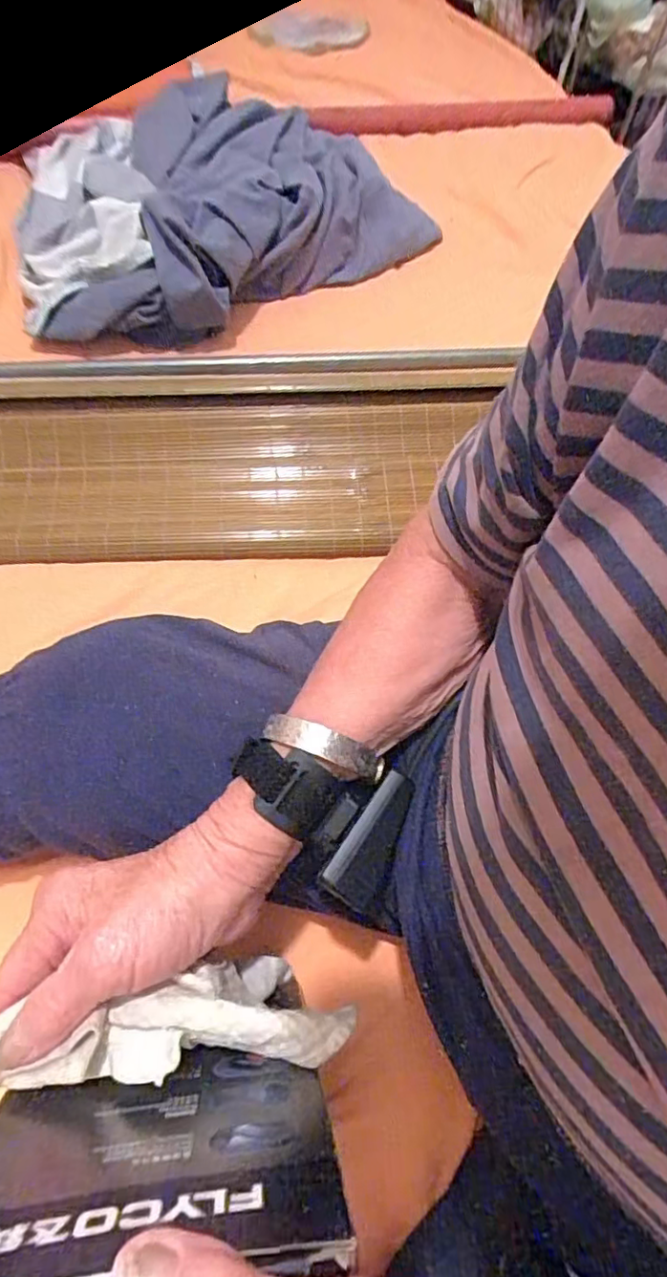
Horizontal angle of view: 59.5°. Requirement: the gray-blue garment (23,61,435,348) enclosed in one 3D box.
[{"bbox_3d":[-0.157,-0.565,0.744,0.488,0.102,0.435,-21,64,-12],"label":"gray-blue garment"}]

